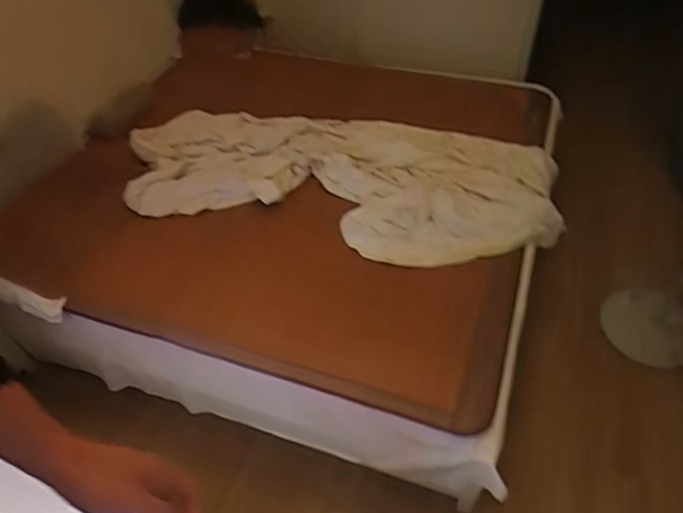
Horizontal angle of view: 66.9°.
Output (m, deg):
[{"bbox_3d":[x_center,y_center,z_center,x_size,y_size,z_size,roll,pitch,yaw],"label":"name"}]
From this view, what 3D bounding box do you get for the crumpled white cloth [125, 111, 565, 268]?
[{"bbox_3d":[-0.055,-0.281,1.971,1.724,0.291,0.607,5,49,11],"label":"crumpled white cloth"}]

